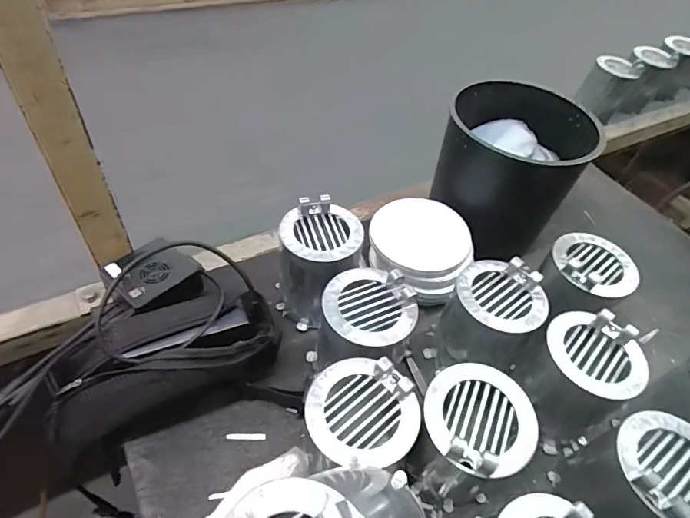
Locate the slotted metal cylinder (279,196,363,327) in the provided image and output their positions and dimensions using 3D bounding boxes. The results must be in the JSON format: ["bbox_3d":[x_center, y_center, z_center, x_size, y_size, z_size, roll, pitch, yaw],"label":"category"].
[{"bbox_3d":[-0.031,0.011,0.487,0.090,0.106,0.107,15,48,6],"label":"slotted metal cylinder"}]

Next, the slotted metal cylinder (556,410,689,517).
[{"bbox_3d":[0.246,0.193,0.375,0.086,0.119,0.088,-19,53,-22],"label":"slotted metal cylinder"}]

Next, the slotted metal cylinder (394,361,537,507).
[{"bbox_3d":[0.103,0.154,0.380,0.087,0.115,0.080,4,48,-4],"label":"slotted metal cylinder"}]

